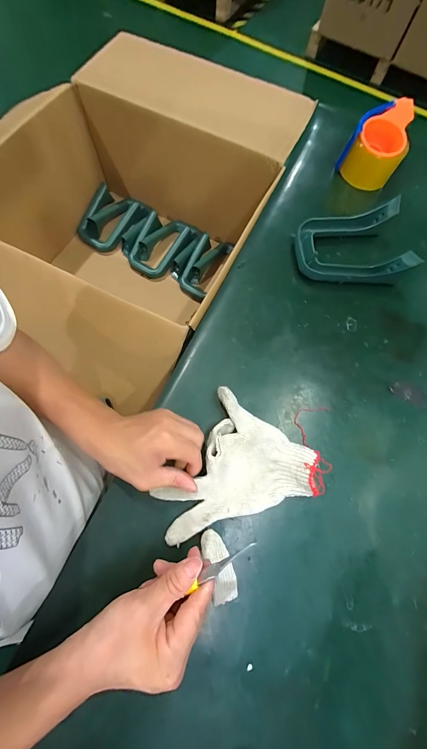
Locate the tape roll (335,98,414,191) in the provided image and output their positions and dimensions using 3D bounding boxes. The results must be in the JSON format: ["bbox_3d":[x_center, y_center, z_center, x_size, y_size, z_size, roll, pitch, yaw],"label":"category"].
[{"bbox_3d":[0.297,-0.417,0.509,0.098,0.083,0.120,28,73,7],"label":"tape roll"}]

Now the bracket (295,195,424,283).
[{"bbox_3d":[0.213,-0.204,0.440,0.157,0.052,0.122,-4,72,-3],"label":"bracket"}]

